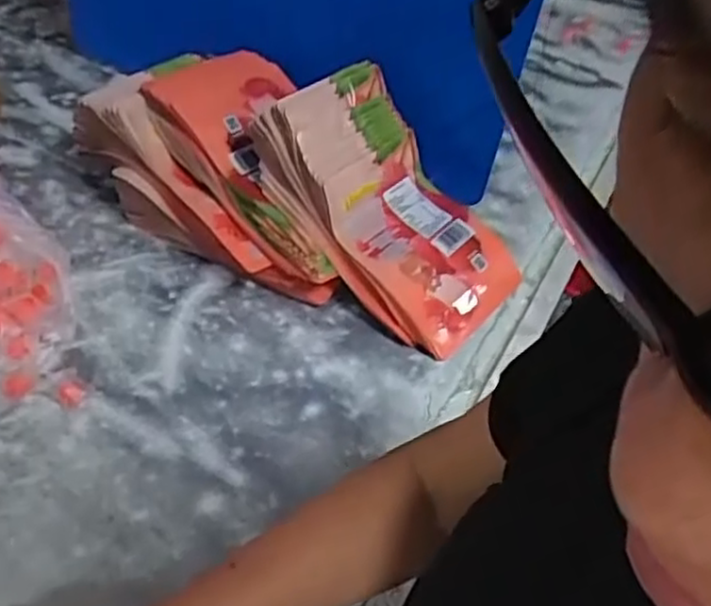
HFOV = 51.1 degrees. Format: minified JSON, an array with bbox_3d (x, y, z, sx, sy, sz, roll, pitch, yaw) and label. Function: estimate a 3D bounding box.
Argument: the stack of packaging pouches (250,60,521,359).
[{"bbox_3d":[0.043,-0.100,0.768,0.192,0.050,0.295,-41,98,-34],"label":"stack of packaging pouches"}]

